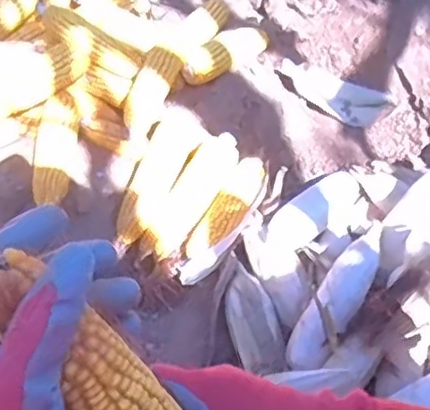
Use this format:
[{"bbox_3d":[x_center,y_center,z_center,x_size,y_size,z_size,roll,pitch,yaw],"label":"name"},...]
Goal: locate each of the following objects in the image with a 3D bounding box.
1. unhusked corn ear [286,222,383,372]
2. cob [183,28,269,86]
[{"bbox_3d":[0.158,0.106,0.790,0.056,0.042,0.220,26,60,20],"label":"unhusked corn ear"},{"bbox_3d":[0.020,-0.236,0.989,0.055,0.049,0.178,33,43,19],"label":"cob"}]

